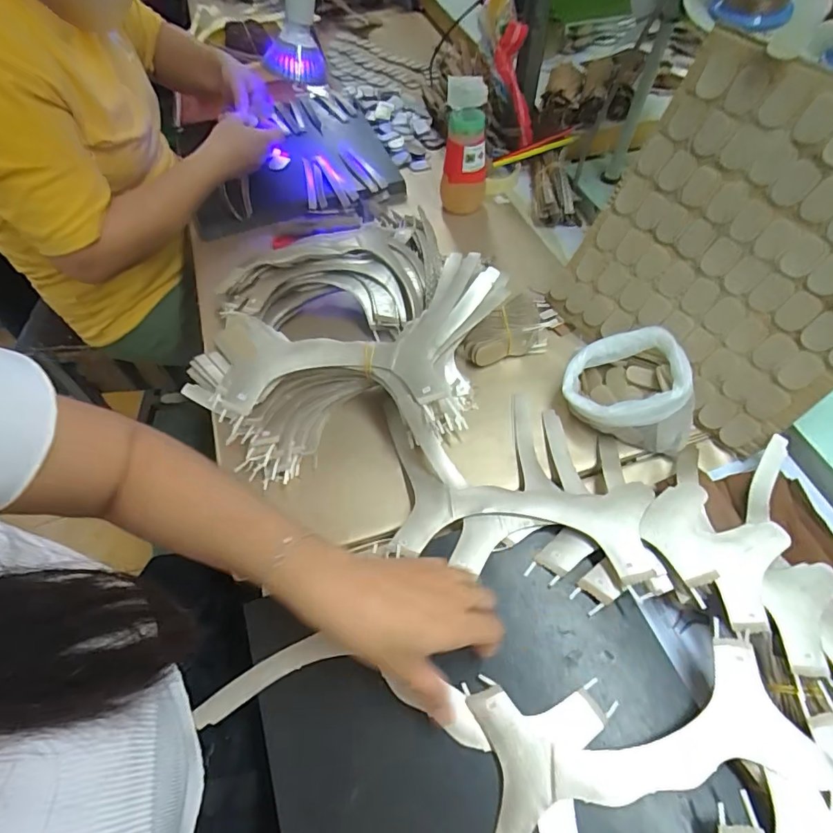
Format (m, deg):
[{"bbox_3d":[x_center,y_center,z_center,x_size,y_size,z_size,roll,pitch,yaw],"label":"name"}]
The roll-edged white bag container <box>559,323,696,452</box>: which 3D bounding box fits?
[{"bbox_3d":[0.220,-0.033,0.512,0.129,0.069,0.109,14,57,11],"label":"roll-edged white bag container"}]

